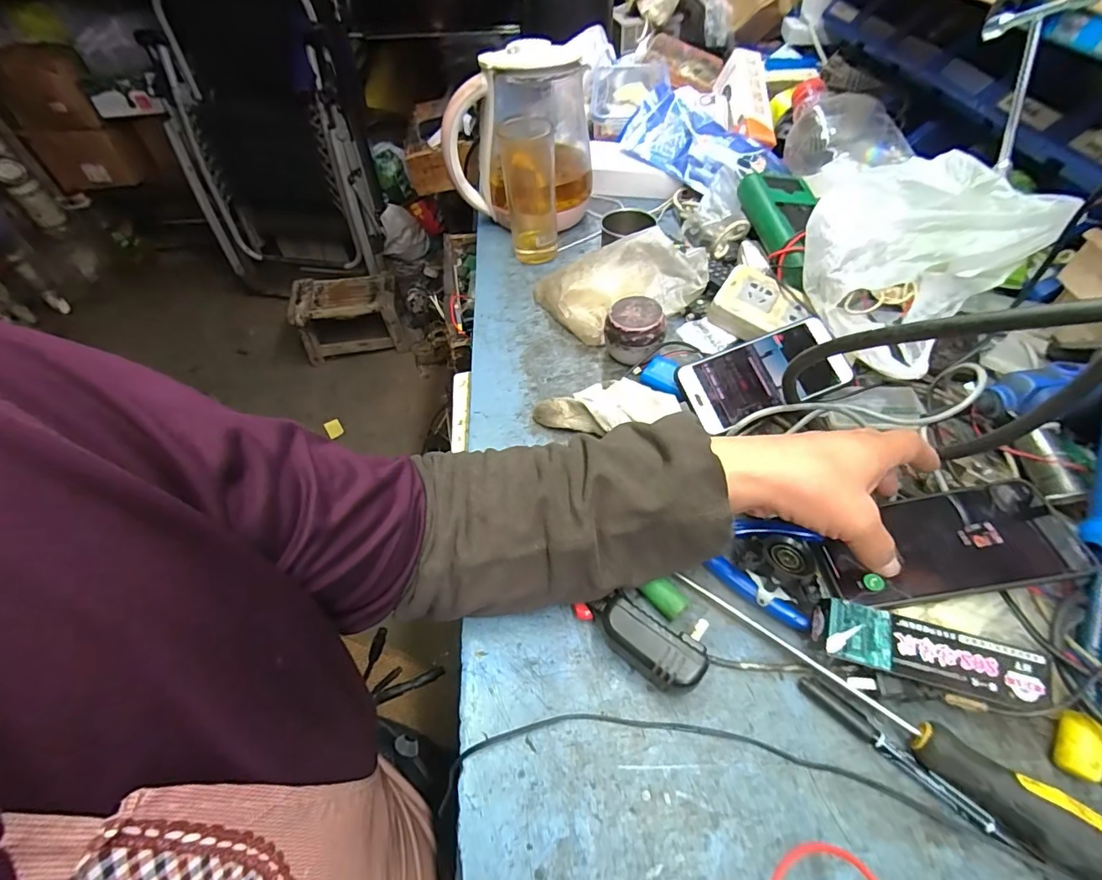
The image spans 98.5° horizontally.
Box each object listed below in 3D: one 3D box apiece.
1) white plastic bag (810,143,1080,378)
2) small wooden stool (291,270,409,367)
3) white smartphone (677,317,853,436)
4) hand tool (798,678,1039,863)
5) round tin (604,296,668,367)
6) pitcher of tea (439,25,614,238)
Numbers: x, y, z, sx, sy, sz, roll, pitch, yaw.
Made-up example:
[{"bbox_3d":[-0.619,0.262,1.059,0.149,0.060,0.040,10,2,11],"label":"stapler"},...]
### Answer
[{"bbox_3d":[0.345,-0.191,0.471,0.218,0.101,0.184,-33,58,-22],"label":"white plastic bag"},{"bbox_3d":[-0.708,-0.441,1.669,0.335,0.182,0.243,-15,53,-10],"label":"small wooden stool"},{"bbox_3d":[0.202,-0.063,0.450,0.148,0.015,0.074,-22,73,-3],"label":"white smartphone"},{"bbox_3d":[0.216,0.196,0.289,0.129,0.010,0.011,37,61,26],"label":"hand tool"},{"bbox_3d":[0.087,-0.113,0.493,0.059,0.044,0.052,9,53,9],"label":"round tin"},{"bbox_3d":[-0.031,-0.391,0.622,0.210,0.187,0.123,-19,54,-13],"label":"pitcher of tea"}]

